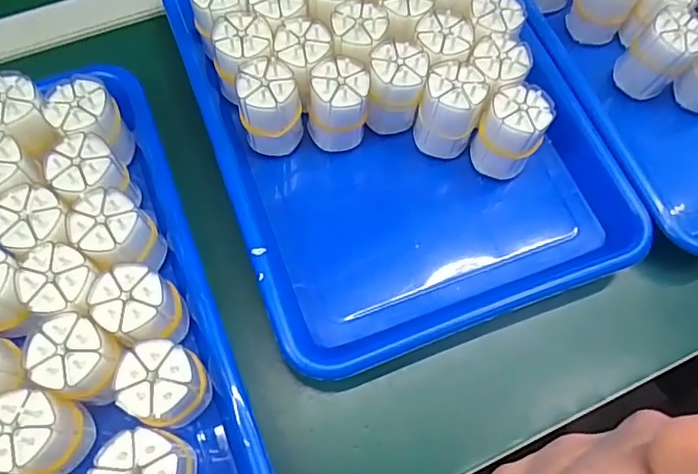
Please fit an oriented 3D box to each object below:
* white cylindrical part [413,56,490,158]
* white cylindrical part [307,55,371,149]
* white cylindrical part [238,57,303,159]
[{"bbox_3d":[0.067,-0.085,0.376,0.038,0.052,0.046,18,74,7],"label":"white cylindrical part"},{"bbox_3d":[-0.007,-0.088,0.376,0.040,0.054,0.039,0,73,1],"label":"white cylindrical part"},{"bbox_3d":[-0.052,-0.086,0.374,0.040,0.056,0.042,0,73,1],"label":"white cylindrical part"}]

